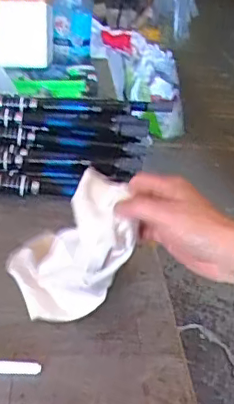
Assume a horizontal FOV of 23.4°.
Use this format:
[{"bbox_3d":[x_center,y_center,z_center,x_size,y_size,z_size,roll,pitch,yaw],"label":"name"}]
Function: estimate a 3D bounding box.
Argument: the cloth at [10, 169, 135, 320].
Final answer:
[{"bbox_3d":[-0.049,0.058,0.601,0.066,0.245,0.114,-16,74,-34],"label":"cloth"}]

